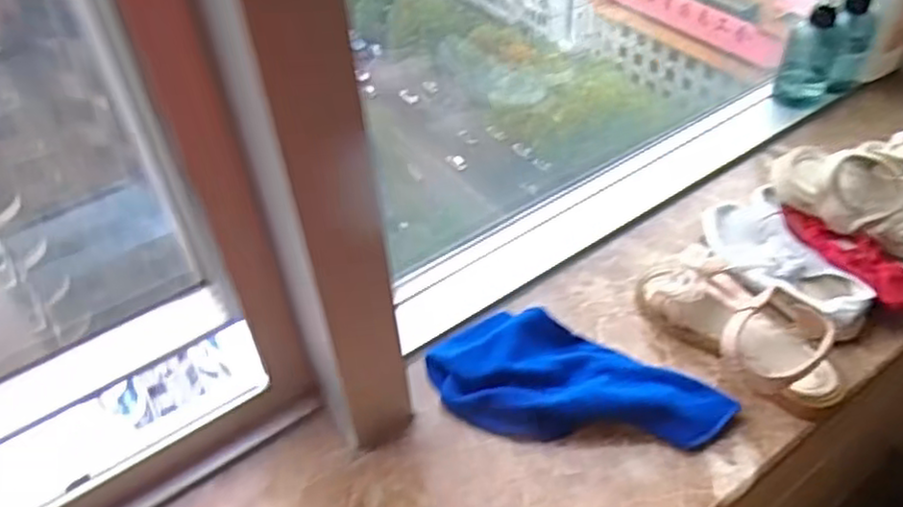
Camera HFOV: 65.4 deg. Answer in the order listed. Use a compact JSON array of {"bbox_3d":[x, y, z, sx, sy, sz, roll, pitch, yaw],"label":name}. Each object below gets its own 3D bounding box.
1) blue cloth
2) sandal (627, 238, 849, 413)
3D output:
[{"bbox_3d":[0.110,0.115,0.633,0.259,0.035,0.115,11,46,14],"label":"blue cloth"},{"bbox_3d":[0.268,0.064,0.655,0.103,0.058,0.199,-24,48,-20],"label":"sandal"}]

